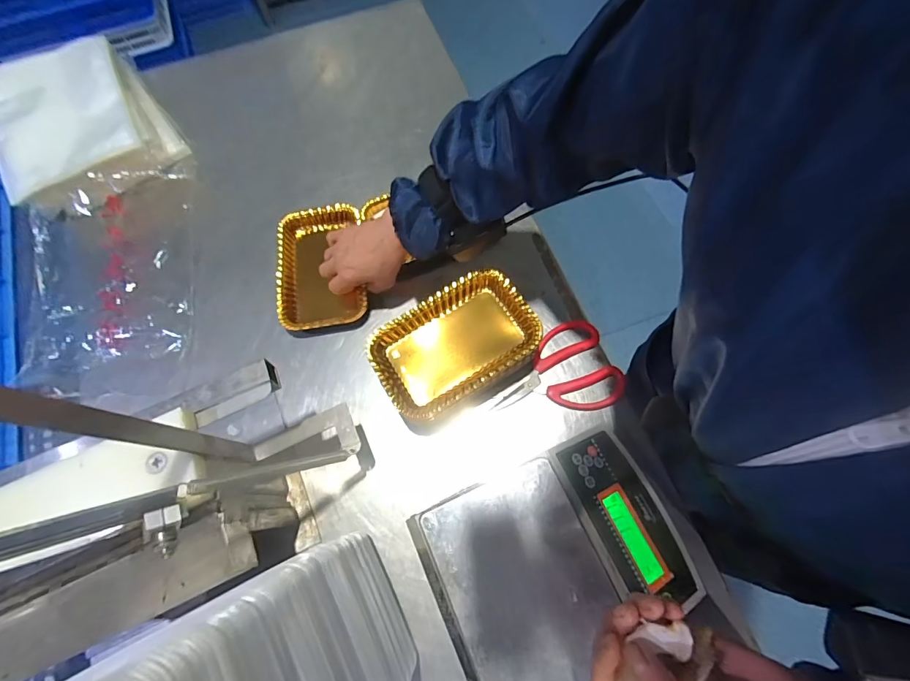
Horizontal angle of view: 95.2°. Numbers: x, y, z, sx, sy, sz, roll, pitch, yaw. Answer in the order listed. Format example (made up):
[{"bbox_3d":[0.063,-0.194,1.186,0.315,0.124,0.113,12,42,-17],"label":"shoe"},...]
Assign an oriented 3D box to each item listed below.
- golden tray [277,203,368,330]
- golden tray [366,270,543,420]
[{"bbox_3d":[-0.191,-0.104,0.595,0.116,0.029,0.191,-10,70,-2],"label":"golden tray"},{"bbox_3d":[0.000,0.005,0.507,0.193,0.041,0.129,-32,71,-11],"label":"golden tray"}]

